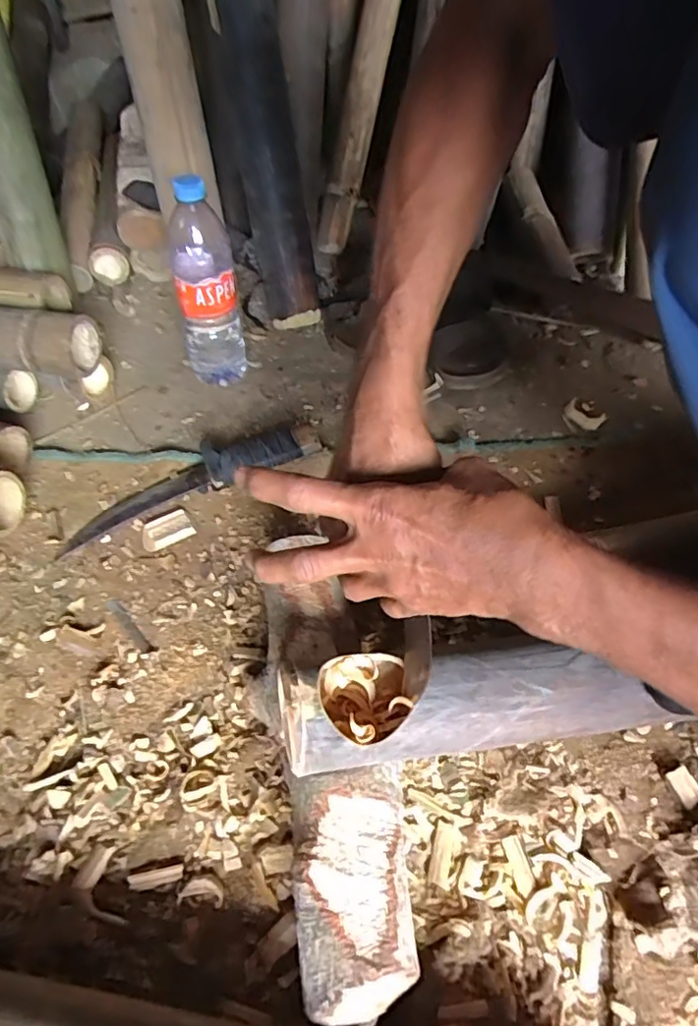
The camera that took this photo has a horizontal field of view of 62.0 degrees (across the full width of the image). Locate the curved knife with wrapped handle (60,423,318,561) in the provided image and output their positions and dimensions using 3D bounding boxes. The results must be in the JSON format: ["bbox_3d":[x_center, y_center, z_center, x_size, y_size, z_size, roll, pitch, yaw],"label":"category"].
[{"bbox_3d":[-0.173,-0.042,0.632,0.291,0.037,0.063,-23,56,-17],"label":"curved knife with wrapped handle"}]

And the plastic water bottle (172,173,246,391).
[{"bbox_3d":[-0.165,-0.257,0.673,0.070,0.235,0.059,-13,54,-11],"label":"plastic water bottle"}]

